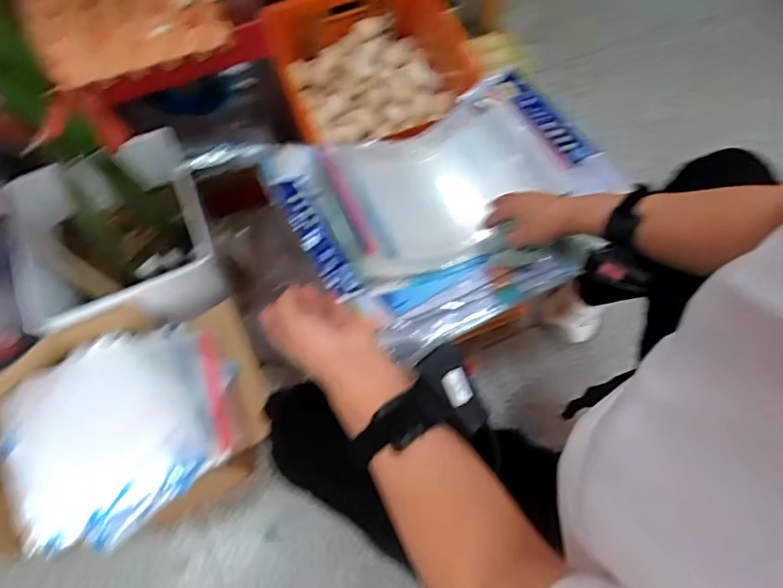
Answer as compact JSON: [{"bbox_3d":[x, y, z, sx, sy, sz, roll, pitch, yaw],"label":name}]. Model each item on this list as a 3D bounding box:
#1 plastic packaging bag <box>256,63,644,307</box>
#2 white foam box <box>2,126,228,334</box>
[{"bbox_3d":[0.059,-0.159,0.775,0.410,0.082,0.254,-24,69,-10],"label":"plastic packaging bag"},{"bbox_3d":[-0.456,-0.090,0.884,0.279,0.159,0.282,-24,70,-9],"label":"white foam box"}]

